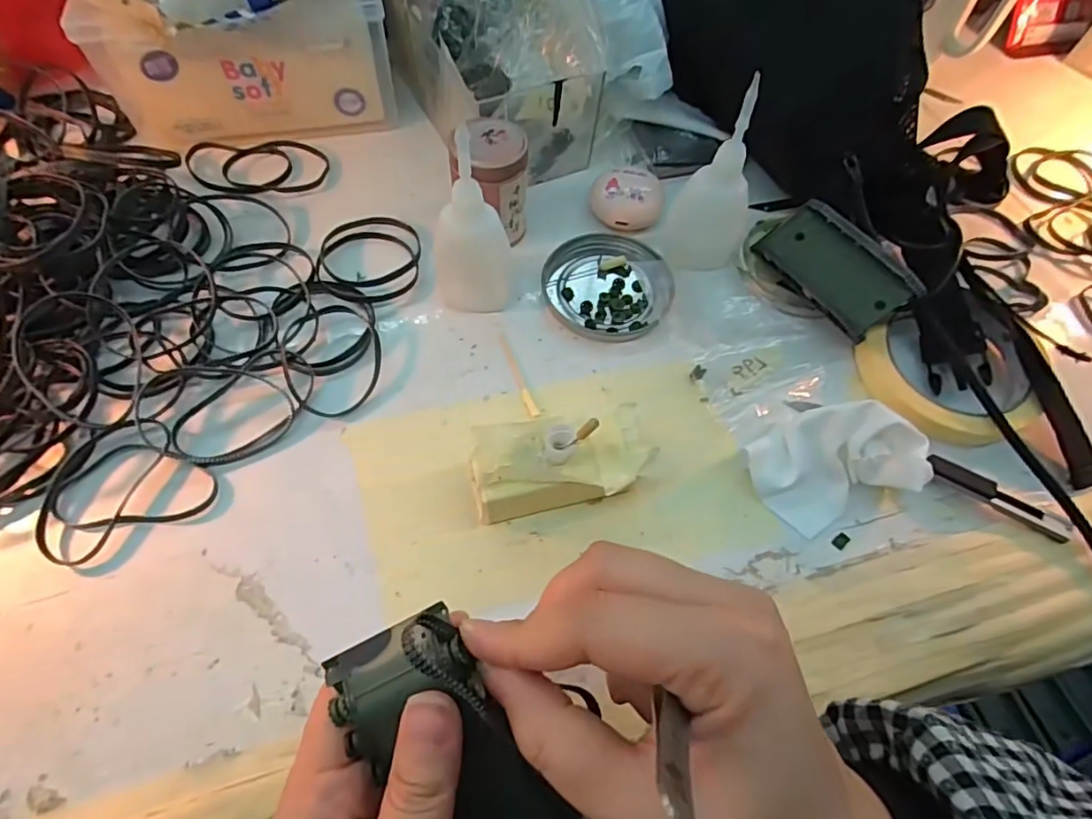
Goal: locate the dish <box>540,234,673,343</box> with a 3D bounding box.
[{"bbox_3d":[0.037,-0.075,0.351,0.080,0.009,0.074,1,60,-2],"label":"dish"}]

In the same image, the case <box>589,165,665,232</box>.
[{"bbox_3d":[0.054,-0.140,0.377,0.047,0.020,0.042,-2,60,-4],"label":"case"}]

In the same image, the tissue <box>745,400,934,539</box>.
[{"bbox_3d":[0.145,0.024,0.284,0.080,0.033,0.053,-17,63,-12],"label":"tissue"}]

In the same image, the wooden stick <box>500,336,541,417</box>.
[{"bbox_3d":[-0.016,-0.020,0.321,0.006,0.004,0.058,-19,65,-13],"label":"wooden stick"}]

